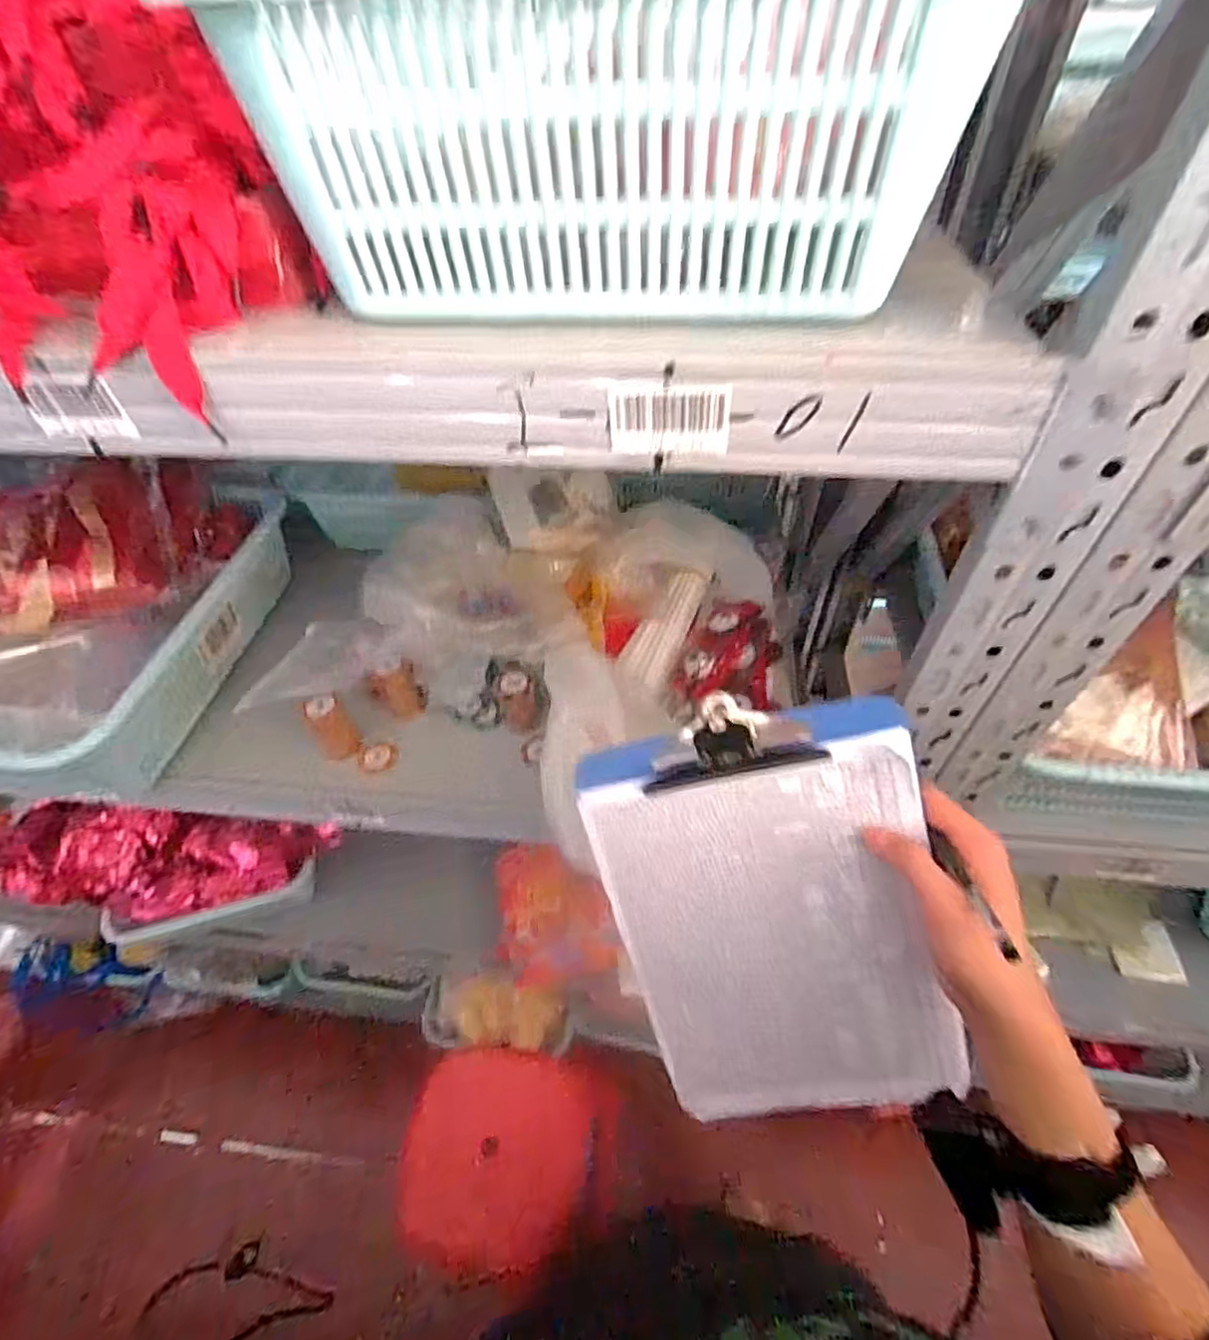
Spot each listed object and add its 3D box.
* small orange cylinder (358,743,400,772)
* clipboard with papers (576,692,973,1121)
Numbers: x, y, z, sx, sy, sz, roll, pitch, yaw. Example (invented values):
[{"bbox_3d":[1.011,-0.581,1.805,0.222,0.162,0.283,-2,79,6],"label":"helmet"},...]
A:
[{"bbox_3d":[-0.235,0.091,0.643,0.040,0.009,0.032,-6,61,-4],"label":"small orange cylinder"},{"bbox_3d":[0.117,0.179,0.428,0.205,0.322,0.022,-13,14,13],"label":"clipboard with papers"}]

